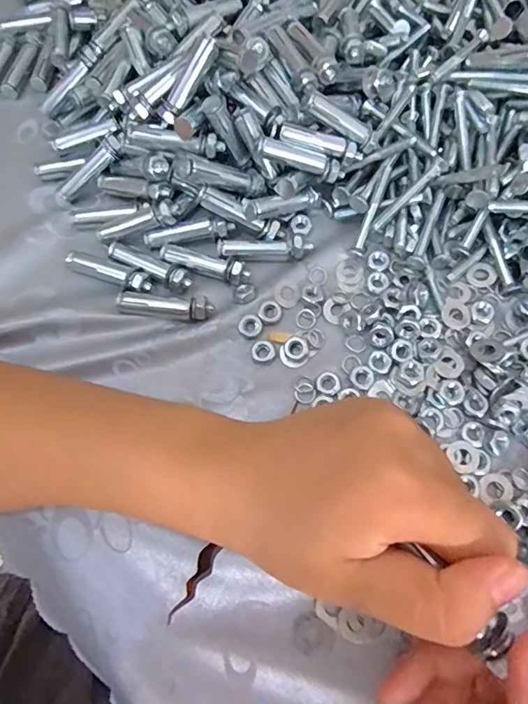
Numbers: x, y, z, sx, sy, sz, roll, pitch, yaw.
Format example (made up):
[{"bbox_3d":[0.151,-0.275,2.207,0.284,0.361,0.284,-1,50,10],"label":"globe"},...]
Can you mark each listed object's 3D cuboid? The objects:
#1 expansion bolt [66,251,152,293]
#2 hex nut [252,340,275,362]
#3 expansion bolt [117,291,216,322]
[{"bbox_3d":[-0.091,-0.047,0.289,0.055,0.010,0.014,22,73,10],"label":"expansion bolt"},{"bbox_3d":[0.000,-0.001,0.277,0.013,0.004,0.013,-2,70,2],"label":"hex nut"},{"bbox_3d":[-0.056,-0.027,0.280,0.052,0.013,0.012,5,71,4],"label":"expansion bolt"}]

